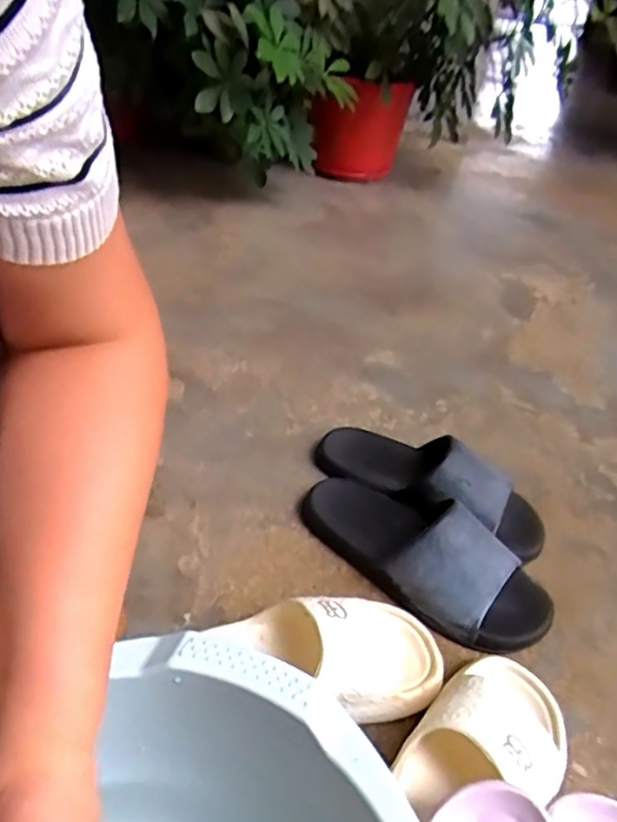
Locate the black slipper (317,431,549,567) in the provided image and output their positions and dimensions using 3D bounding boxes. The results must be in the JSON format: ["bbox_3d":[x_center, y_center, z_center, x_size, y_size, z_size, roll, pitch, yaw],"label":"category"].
[{"bbox_3d":[0.132,0.075,0.715,0.270,0.081,0.101,26,43,23],"label":"black slipper"}]

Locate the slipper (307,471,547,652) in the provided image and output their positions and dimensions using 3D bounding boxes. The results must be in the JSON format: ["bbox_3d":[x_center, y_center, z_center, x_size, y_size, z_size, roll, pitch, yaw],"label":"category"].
[{"bbox_3d":[0.107,0.135,0.630,0.267,0.074,0.106,27,43,24],"label":"slipper"}]

